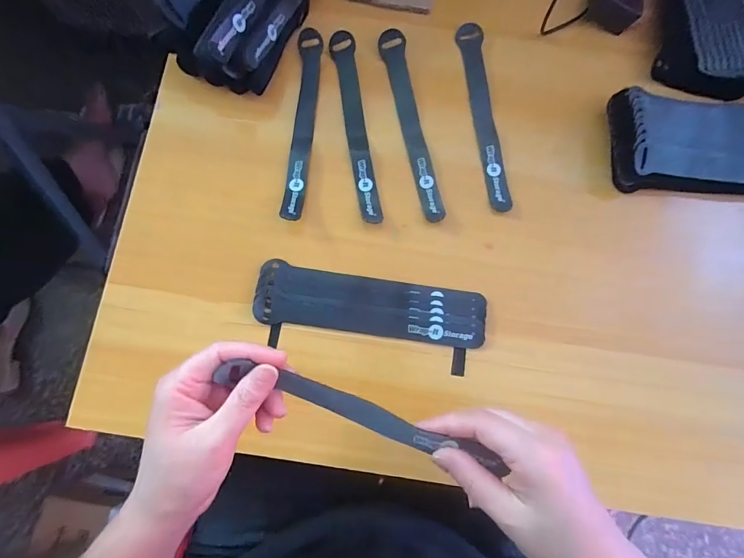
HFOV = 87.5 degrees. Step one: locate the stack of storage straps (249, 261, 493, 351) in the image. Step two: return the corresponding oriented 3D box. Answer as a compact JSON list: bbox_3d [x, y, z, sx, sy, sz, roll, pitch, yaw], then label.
[{"bbox_3d":[0.000,0.023,0.344,0.198,0.007,0.052,7,76,0],"label":"stack of storage straps"}]

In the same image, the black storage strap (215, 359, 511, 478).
[{"bbox_3d":[-0.004,0.088,0.249,0.187,0.012,0.017,21,76,-2],"label":"black storage strap"}]

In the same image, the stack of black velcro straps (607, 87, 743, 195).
[{"bbox_3d":[0.335,-0.126,0.360,0.214,0.034,0.094,-1,76,-2],"label":"stack of black velcro straps"}]

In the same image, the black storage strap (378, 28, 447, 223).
[{"bbox_3d":[0.040,-0.150,0.374,0.024,0.011,0.201,-12,77,-5],"label":"black storage strap"}]

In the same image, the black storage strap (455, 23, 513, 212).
[{"bbox_3d":[0.110,-0.164,0.383,0.024,0.005,0.205,-4,76,-3],"label":"black storage strap"}]

